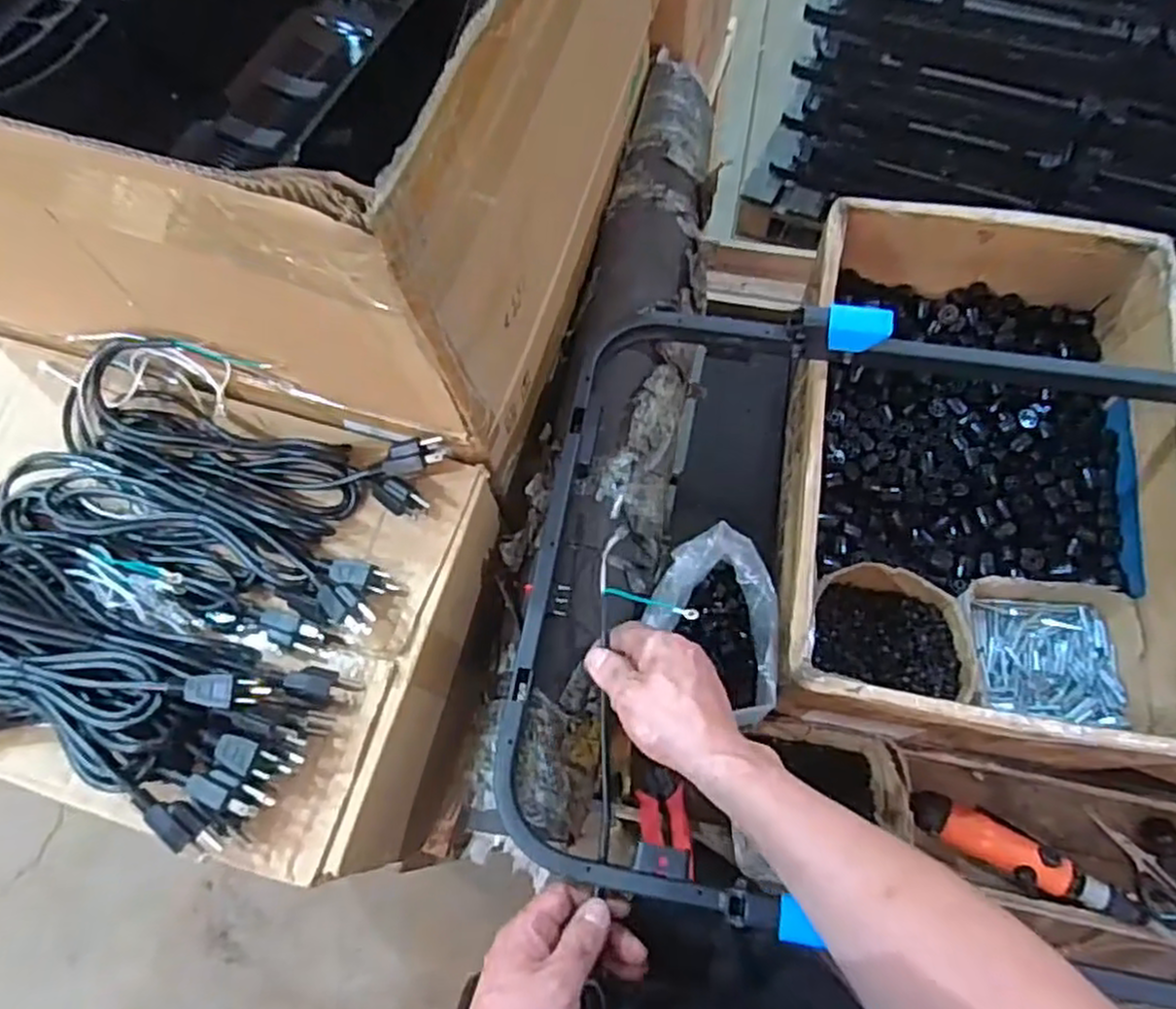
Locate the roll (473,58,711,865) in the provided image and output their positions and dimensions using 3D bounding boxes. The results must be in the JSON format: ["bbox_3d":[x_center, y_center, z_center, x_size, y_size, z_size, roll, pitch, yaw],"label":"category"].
[{"bbox_3d":[0.029,-0.106,0.726,0.129,0.070,0.804,10,70,8],"label":"roll"}]

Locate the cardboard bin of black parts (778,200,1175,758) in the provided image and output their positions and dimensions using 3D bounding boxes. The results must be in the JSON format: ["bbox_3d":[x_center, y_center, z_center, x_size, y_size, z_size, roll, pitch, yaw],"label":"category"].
[{"bbox_3d":[0.384,-0.036,0.768,0.357,0.150,0.535,9,70,7],"label":"cardboard bin of black parts"}]

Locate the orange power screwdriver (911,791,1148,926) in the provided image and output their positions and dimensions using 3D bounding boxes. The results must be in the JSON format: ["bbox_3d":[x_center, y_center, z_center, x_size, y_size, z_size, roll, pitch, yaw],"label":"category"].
[{"bbox_3d":[0.419,0.340,0.736,0.203,0.043,0.049,29,73,14],"label":"orange power screwdriver"}]

